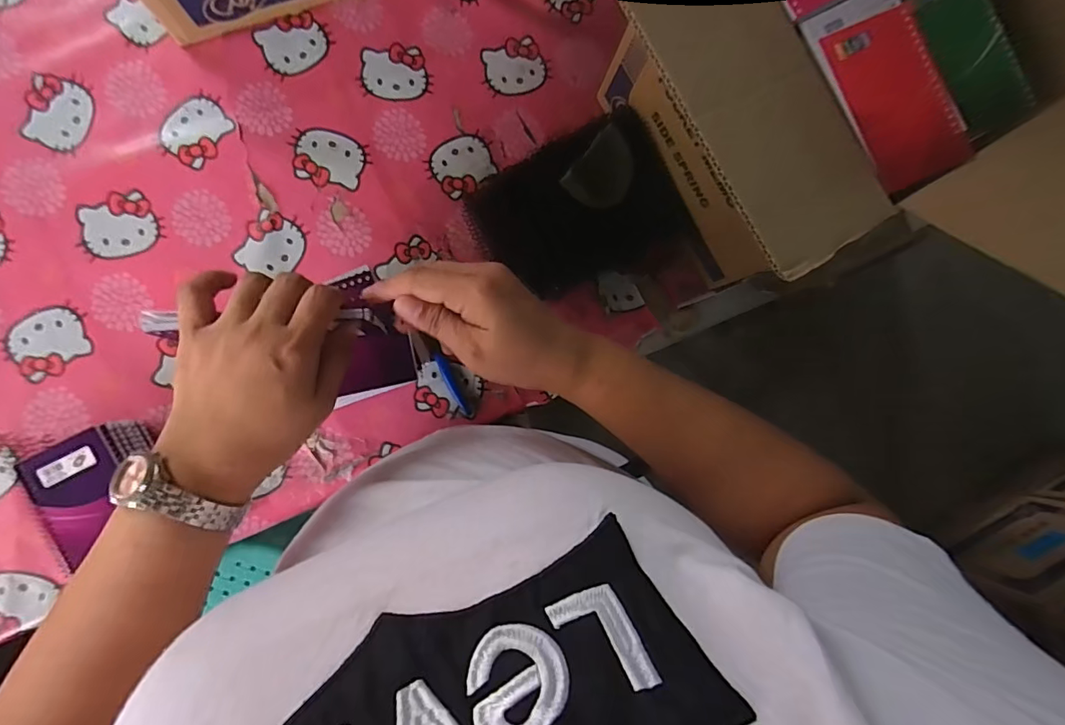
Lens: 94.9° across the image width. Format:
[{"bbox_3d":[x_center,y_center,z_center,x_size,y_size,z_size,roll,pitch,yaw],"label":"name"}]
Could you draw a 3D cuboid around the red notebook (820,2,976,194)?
[{"bbox_3d":[0.283,-0.204,0.378,0.077,0.011,0.129,-23,90,-8],"label":"red notebook"}]

